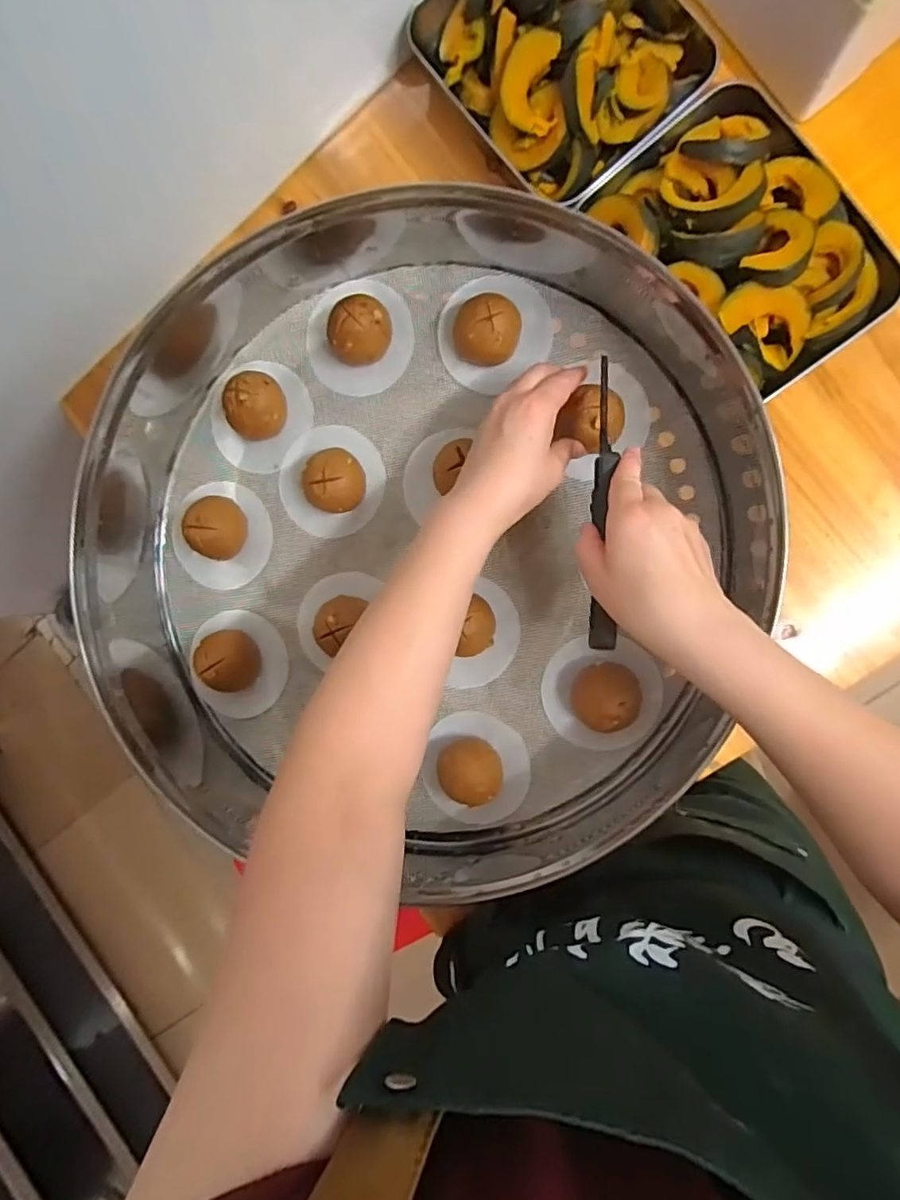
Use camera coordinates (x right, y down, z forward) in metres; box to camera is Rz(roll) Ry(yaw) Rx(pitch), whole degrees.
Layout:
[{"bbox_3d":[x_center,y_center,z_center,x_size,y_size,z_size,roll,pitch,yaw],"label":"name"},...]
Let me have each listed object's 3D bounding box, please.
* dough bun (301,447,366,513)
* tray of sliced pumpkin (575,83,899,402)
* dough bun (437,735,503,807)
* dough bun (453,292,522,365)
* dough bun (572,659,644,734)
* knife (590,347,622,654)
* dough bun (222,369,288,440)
[{"bbox_3d":[-0.101,-0.101,0.489,0.051,0.041,0.053,-4,93,9],"label":"dough bun"},{"bbox_3d":[0.260,-0.319,0.512,0.177,0.077,0.258,-44,86,9],"label":"tray of sliced pumpkin"},{"bbox_3d":[0.018,0.142,0.477,0.053,0.033,0.048,18,96,8],"label":"dough bun"},{"bbox_3d":[0.031,-0.217,0.464,0.054,0.038,0.049,-15,91,10],"label":"dough bun"},{"bbox_3d":[0.126,0.079,0.458,0.056,0.037,0.051,-29,89,9],"label":"dough bun"},{"bbox_3d":[0.108,-0.068,0.401,0.016,0.021,0.204,1,88,9],"label":"knife"},{"bbox_3d":[-0.171,-0.169,0.497,0.049,0.041,0.055,30,97,6],"label":"dough bun"}]

